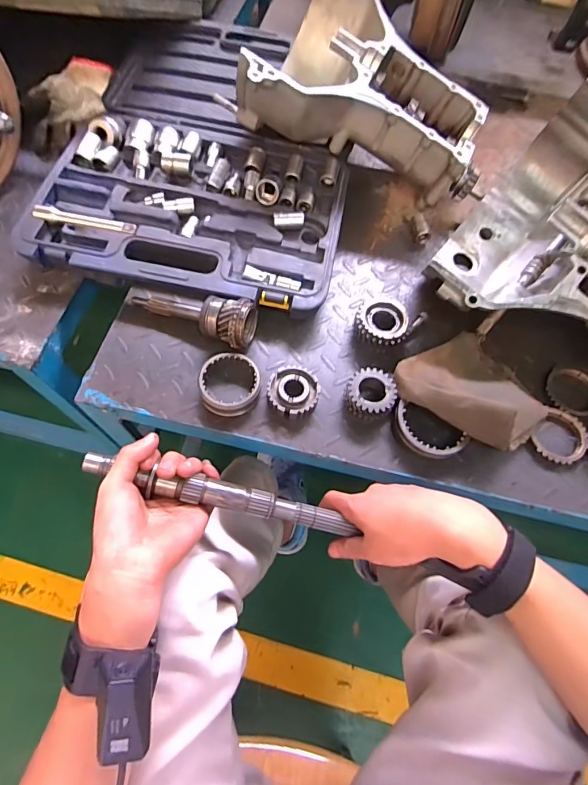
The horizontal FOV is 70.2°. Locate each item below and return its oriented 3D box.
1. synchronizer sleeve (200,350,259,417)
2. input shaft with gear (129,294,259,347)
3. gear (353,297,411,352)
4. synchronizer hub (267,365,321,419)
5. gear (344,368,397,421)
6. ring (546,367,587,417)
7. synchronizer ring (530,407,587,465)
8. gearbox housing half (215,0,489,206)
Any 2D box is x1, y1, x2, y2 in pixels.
[{"bbox_3d":[-0.070,-0.010,0.458,0.063,0.022,0.066,1,65,-3],"label":"synchronizer sleeve"},{"bbox_3d":[-0.121,-0.092,0.480,0.150,0.051,0.048,16,66,4],"label":"input shaft with gear"},{"bbox_3d":[0.103,-0.080,0.502,0.061,0.031,0.065,1,65,-3],"label":"gear"},{"bbox_3d":[-0.001,0.000,0.463,0.055,0.021,0.058,1,65,-3],"label":"synchronizer hub"},{"bbox_3d":[0.084,0.003,0.462,0.053,0.031,0.055,1,65,-3],"label":"gear"},{"bbox_3d":[0.331,-0.002,0.492,0.062,0.016,0.064,36,68,13],"label":"ring"},{"bbox_3d":[0.299,0.051,0.467,0.055,0.014,0.066,39,69,14],"label":"synchronizer ring"},{"bbox_3d":[0.099,-0.421,0.571,0.335,0.119,0.278,12,65,2],"label":"gearbox housing half"}]

